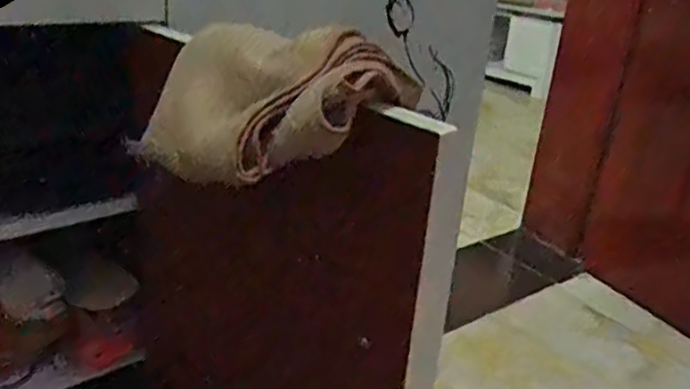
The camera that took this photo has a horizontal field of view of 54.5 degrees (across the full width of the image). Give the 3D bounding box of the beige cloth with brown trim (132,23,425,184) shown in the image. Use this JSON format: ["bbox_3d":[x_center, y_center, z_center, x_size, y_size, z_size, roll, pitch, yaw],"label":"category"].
[{"bbox_3d":[-0.046,-0.051,0.376,0.150,0.073,0.102,16,26,24],"label":"beige cloth with brown trim"}]

